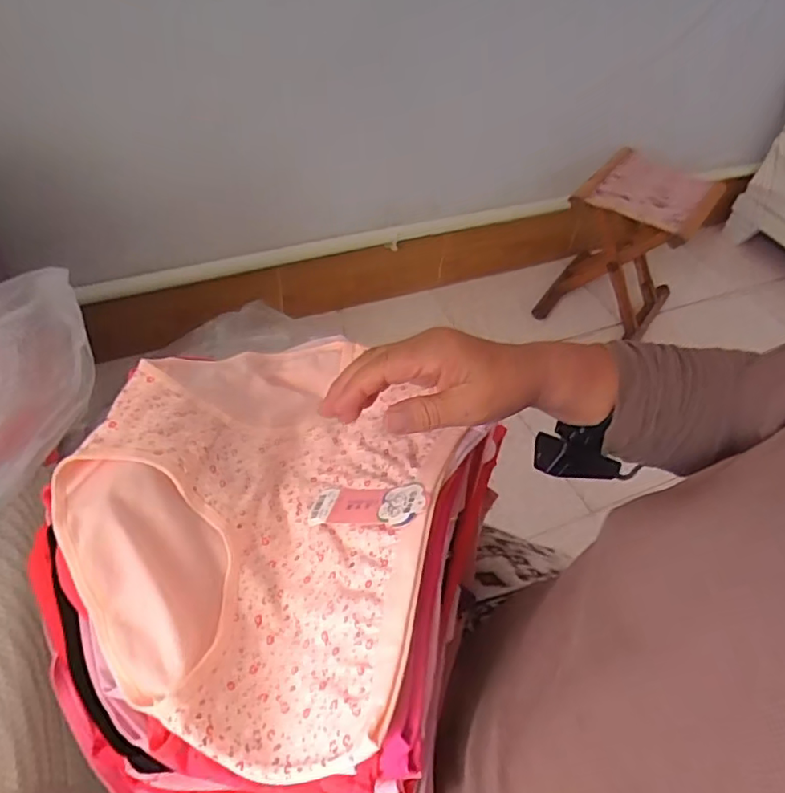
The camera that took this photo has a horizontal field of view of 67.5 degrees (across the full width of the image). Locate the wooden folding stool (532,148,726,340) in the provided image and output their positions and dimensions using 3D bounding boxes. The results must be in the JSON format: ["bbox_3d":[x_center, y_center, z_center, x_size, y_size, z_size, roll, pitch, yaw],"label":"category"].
[{"bbox_3d":[0.531,-0.339,1.336,0.233,0.311,0.323,32,53,19],"label":"wooden folding stool"}]

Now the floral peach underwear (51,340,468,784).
[{"bbox_3d":[-0.088,0.063,0.410,0.231,0.060,0.304,16,49,7],"label":"floral peach underwear"}]

